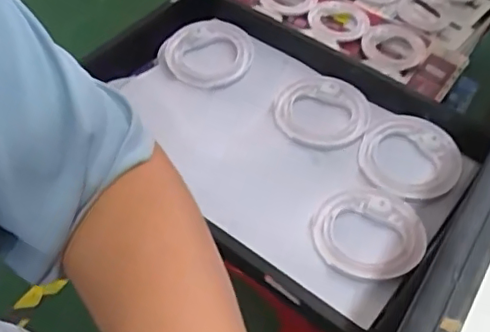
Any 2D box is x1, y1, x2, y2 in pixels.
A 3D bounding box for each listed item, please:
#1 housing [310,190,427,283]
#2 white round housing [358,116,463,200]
[{"bbox_3d":[0.147,0.079,0.689,0.131,0.011,0.125,1,52,-1],"label":"housing"},{"bbox_3d":[0.220,-0.013,0.770,0.127,0.014,0.135,1,52,-1],"label":"white round housing"}]

